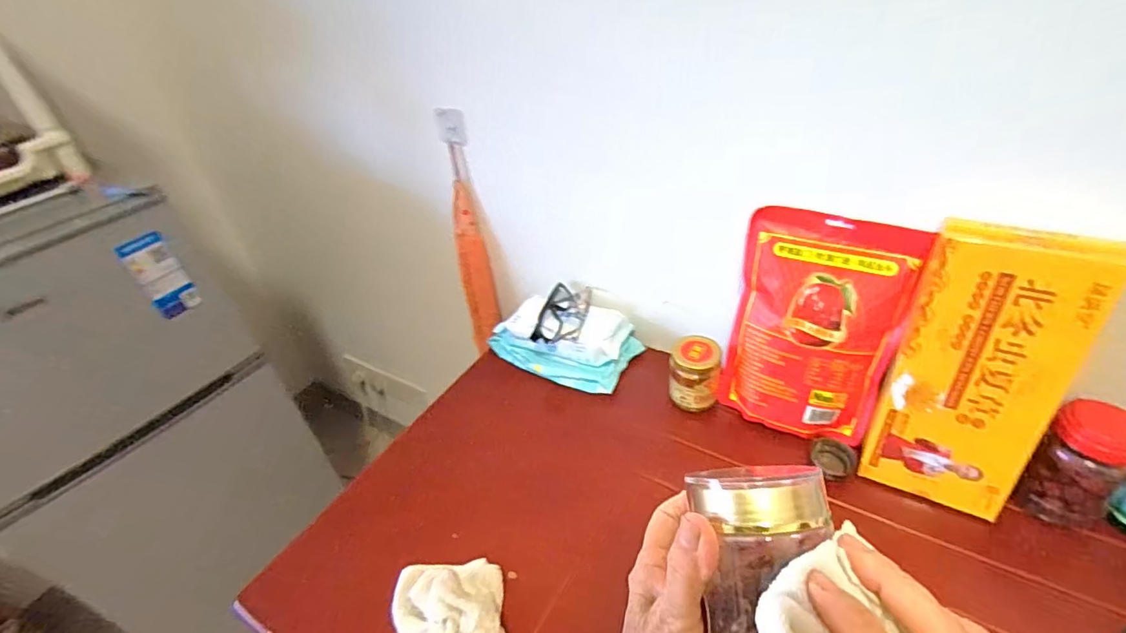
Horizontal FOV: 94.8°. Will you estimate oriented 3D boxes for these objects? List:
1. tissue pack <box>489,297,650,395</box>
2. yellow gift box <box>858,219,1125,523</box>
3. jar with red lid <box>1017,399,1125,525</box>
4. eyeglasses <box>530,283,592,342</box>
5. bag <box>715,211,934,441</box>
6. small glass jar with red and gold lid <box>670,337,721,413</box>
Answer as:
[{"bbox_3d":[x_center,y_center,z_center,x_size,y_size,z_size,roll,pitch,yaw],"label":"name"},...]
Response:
[{"bbox_3d":[-0.003,0.032,0.812,0.218,0.067,0.122,17,43,28],"label":"tissue pack"},{"bbox_3d":[0.418,0.058,0.531,0.144,0.299,0.054,14,29,31],"label":"yellow gift box"},{"bbox_3d":[0.527,0.151,0.529,0.059,0.129,0.067,-28,42,-25],"label":"jar with red lid"},{"bbox_3d":[0.001,-0.005,0.807,0.077,0.028,0.124,0,38,10],"label":"eyeglasses"},{"bbox_3d":[0.297,0.016,0.623,0.178,0.269,0.036,15,23,24],"label":"bag"},{"bbox_3d":[0.181,0.077,0.710,0.064,0.084,0.062,-4,37,3],"label":"small glass jar with red and gold lid"}]

